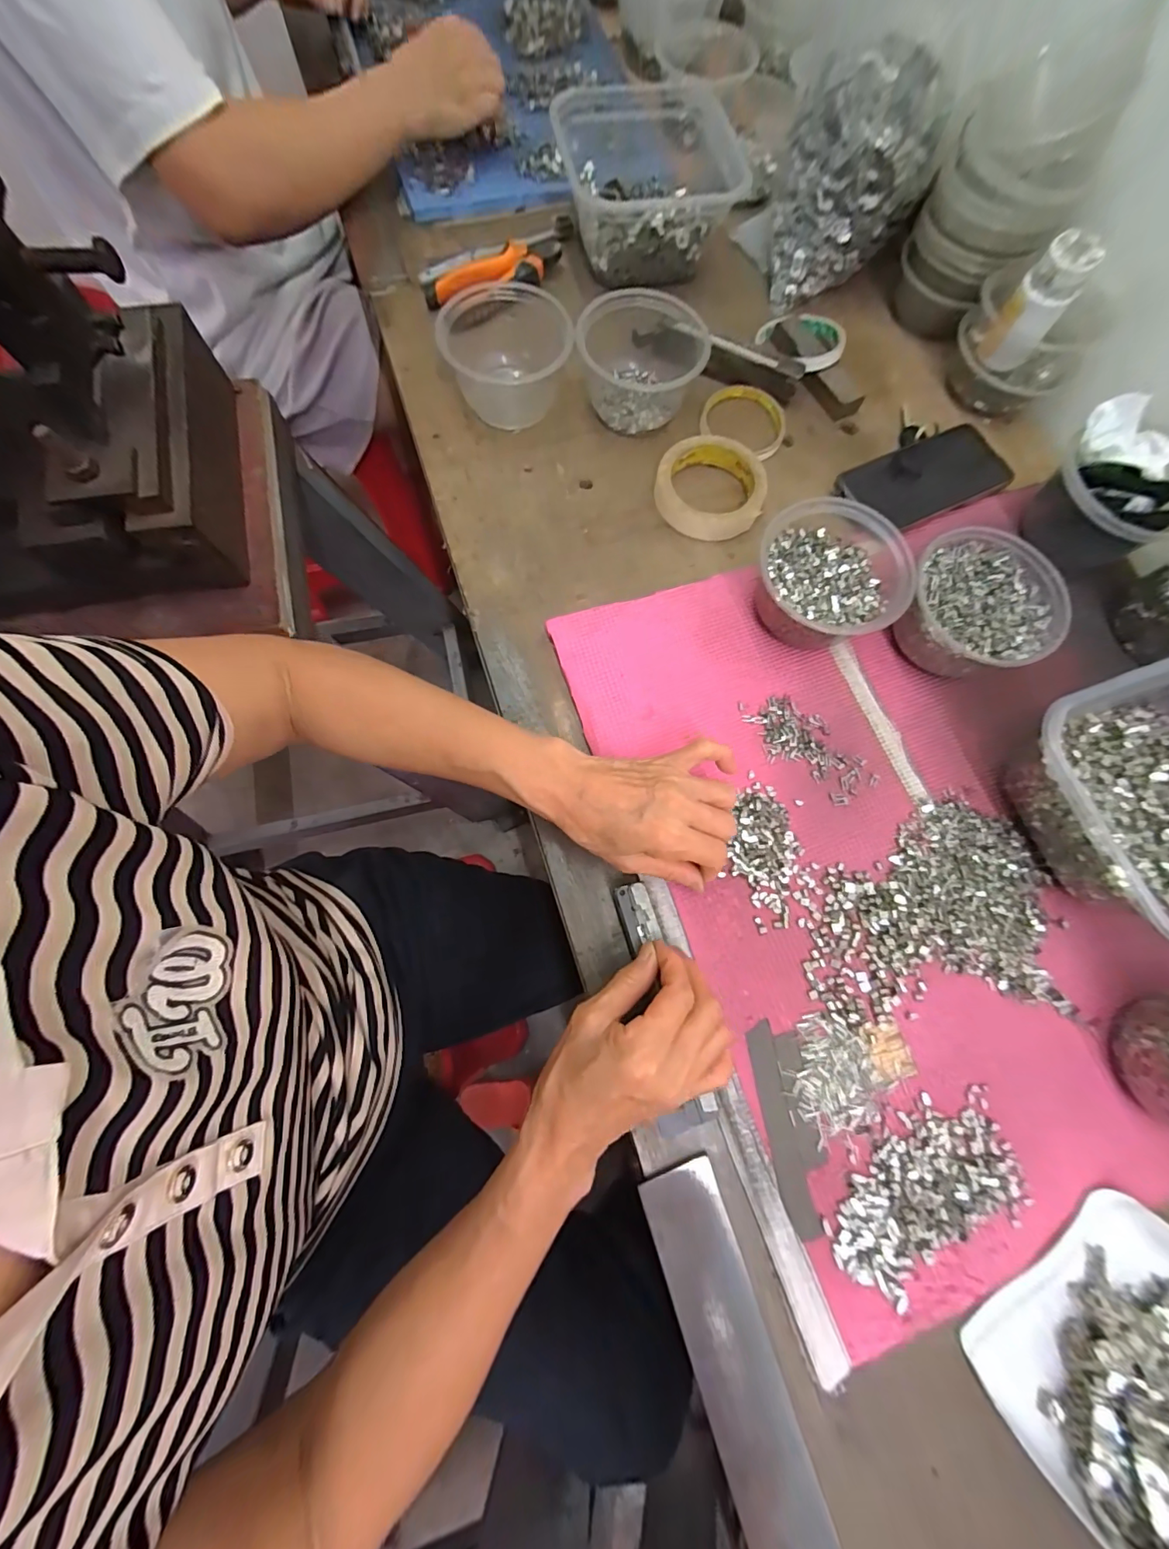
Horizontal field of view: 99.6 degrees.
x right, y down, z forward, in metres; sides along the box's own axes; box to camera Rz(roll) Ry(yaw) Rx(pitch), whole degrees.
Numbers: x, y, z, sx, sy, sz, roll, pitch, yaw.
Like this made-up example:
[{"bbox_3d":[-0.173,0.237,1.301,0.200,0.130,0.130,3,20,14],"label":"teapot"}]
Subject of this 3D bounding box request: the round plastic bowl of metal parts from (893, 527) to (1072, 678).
[{"bbox_3d":[0.310,-0.130,0.397,0.112,0.057,0.109,0,75,-1],"label":"round plastic bowl of metal parts"}]

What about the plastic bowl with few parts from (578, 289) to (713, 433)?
[{"bbox_3d":[0.053,-0.387,0.458,0.115,0.058,0.109,10,75,2],"label":"plastic bowl with few parts"}]

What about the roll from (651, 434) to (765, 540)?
[{"bbox_3d":[0.114,-0.263,0.449,0.097,0.018,0.094,0,75,-1],"label":"roll"}]

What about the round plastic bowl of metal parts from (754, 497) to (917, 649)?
[{"bbox_3d":[0.192,-0.153,0.396,0.110,0.063,0.117,0,75,-1],"label":"round plastic bowl of metal parts"}]

